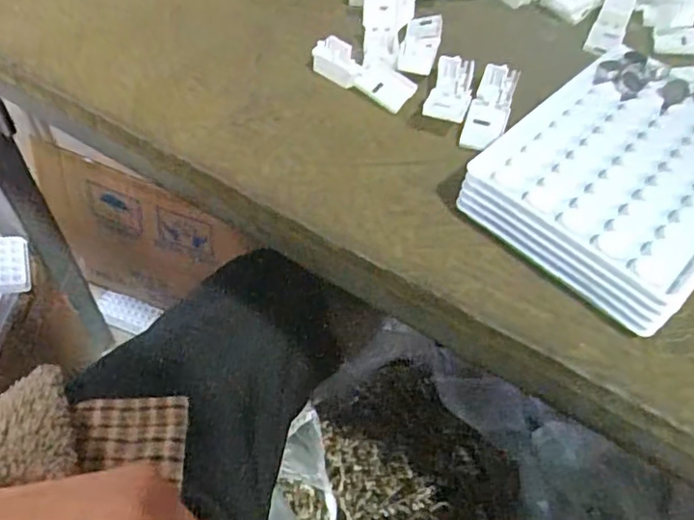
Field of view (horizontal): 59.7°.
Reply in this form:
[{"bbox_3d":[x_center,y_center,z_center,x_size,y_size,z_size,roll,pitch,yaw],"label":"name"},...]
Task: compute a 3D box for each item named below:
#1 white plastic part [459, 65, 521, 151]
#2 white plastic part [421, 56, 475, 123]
[{"bbox_3d":[0.073,-0.077,0.305,0.019,0.013,0.057,20,56,9],"label":"white plastic part"},{"bbox_3d":[0.053,-0.087,0.307,0.020,0.009,0.049,16,56,6],"label":"white plastic part"}]

